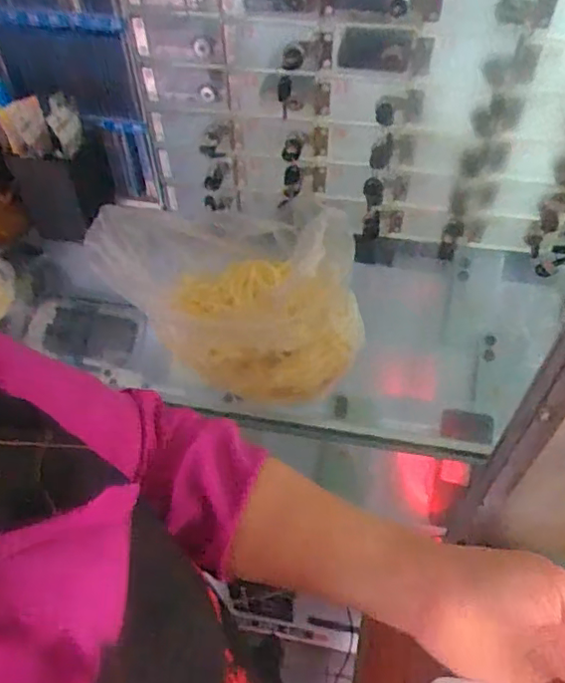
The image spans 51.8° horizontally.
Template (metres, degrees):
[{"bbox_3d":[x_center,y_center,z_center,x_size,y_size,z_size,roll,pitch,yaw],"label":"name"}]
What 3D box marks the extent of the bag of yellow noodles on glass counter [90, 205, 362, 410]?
[{"bbox_3d":[-0.049,-0.045,0.604,0.240,0.146,0.181,-13,52,-9],"label":"bag of yellow noodles on glass counter"}]

